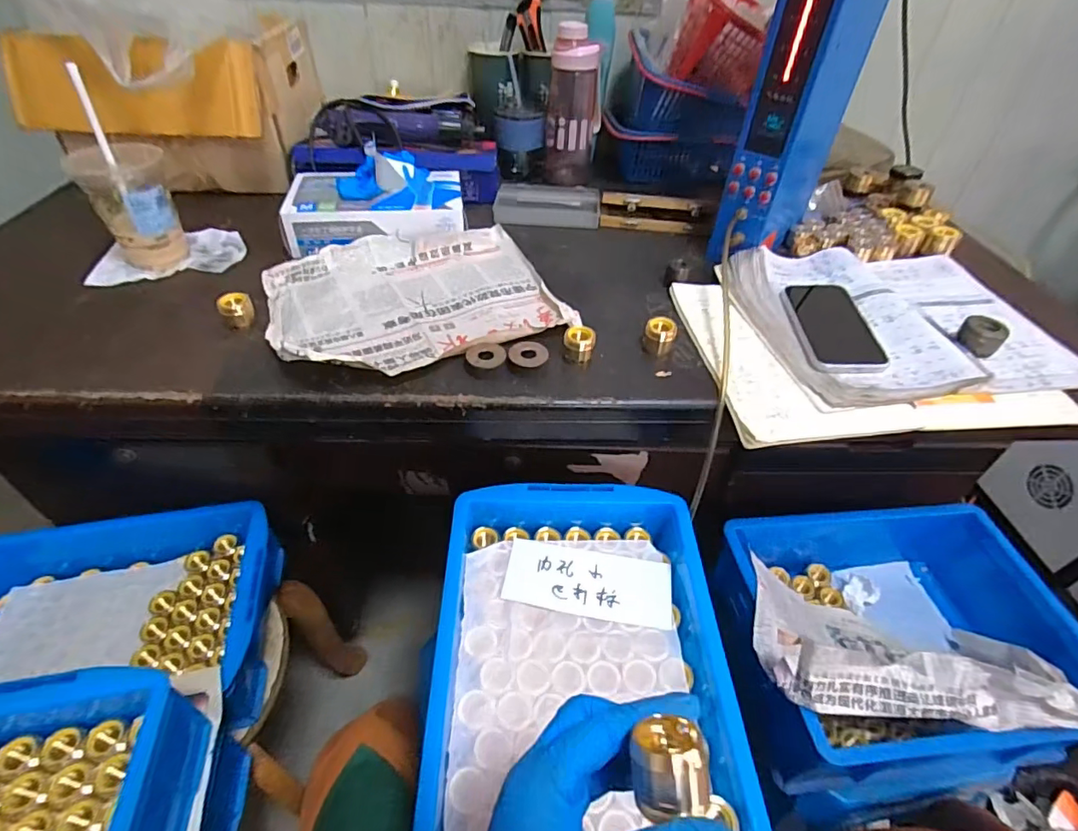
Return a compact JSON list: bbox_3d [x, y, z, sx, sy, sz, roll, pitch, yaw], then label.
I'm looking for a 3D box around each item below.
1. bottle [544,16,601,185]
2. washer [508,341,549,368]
[{"bbox_3d":[0.054,-0.475,0.822,0.079,0.208,0.064,4,45,2],"label":"bottle"},{"bbox_3d":[-0.010,-0.063,0.541,0.040,0.005,0.035,8,54,4],"label":"washer"}]

